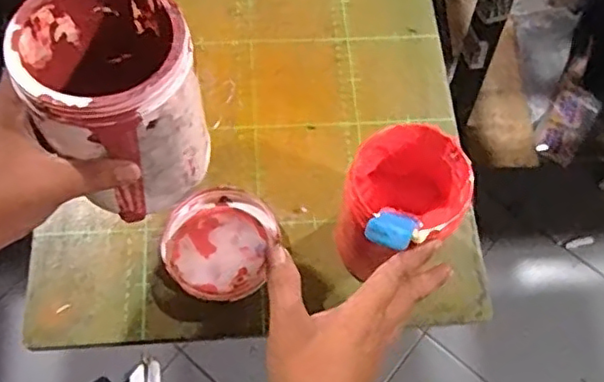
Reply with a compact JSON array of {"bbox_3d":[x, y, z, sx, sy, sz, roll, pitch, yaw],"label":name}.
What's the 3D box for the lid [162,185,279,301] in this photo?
[{"bbox_3d":[-0.072,0.041,0.533,0.095,0.022,0.103,1,66,-1],"label":"lid"}]

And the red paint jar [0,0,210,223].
[{"bbox_3d":[-0.115,-0.059,0.394,0.092,0.121,0.102,-25,69,-12],"label":"red paint jar"}]

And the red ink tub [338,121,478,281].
[{"bbox_3d":[0.077,0.010,0.480,0.095,0.101,0.085,-11,66,-6],"label":"red ink tub"}]

